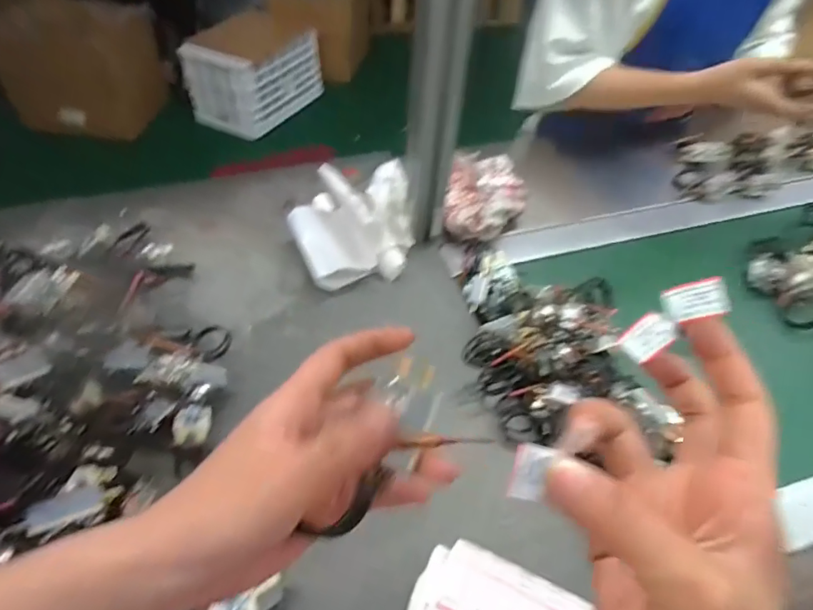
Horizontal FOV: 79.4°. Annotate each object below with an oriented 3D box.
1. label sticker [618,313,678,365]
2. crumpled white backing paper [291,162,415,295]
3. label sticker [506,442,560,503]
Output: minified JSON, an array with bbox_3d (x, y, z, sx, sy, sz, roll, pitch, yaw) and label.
[{"bbox_3d":[0.109,0.014,0.220,0.023,0.004,0.016,-43,65,9],"label":"label sticker"},{"bbox_3d":[-0.066,-0.107,0.589,0.137,0.086,0.160,-1,50,-4],"label":"crumpled white backing paper"},{"bbox_3d":[0.046,0.062,0.180,0.014,0.004,0.020,15,89,-2],"label":"label sticker"}]

